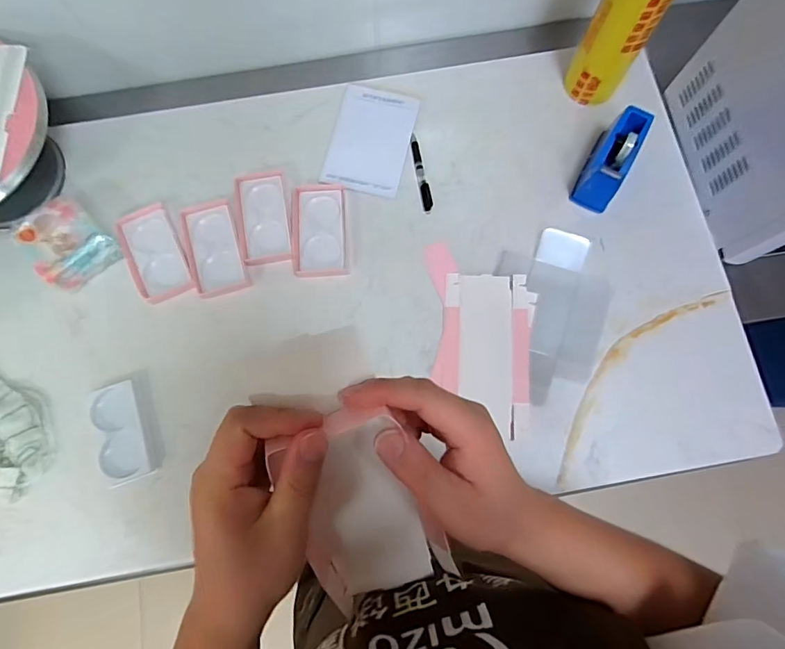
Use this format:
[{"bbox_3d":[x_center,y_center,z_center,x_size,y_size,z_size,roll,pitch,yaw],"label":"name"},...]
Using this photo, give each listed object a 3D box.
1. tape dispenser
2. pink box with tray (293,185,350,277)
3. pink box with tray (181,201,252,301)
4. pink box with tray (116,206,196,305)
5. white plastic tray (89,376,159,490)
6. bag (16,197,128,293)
[{"bbox_3d":[0.348,-0.261,0.739,0.061,0.088,0.147,25,81,5],"label":"tape dispenser"},{"bbox_3d":[-0.116,-0.151,0.748,0.086,0.016,0.148,-4,79,0],"label":"pink box with tray"},{"bbox_3d":[-0.281,-0.125,0.733,0.078,0.019,0.157,-18,80,-3],"label":"pink box with tray"},{"bbox_3d":[-0.371,-0.111,0.730,0.083,0.018,0.156,-26,80,-4],"label":"pink box with tray"},{"bbox_3d":[-0.387,0.154,0.662,0.065,0.012,0.140,-21,78,-4],"label":"white plastic tray"},{"bbox_3d":[-0.496,-0.122,0.713,0.125,0.067,0.107,42,81,8],"label":"bag"}]

